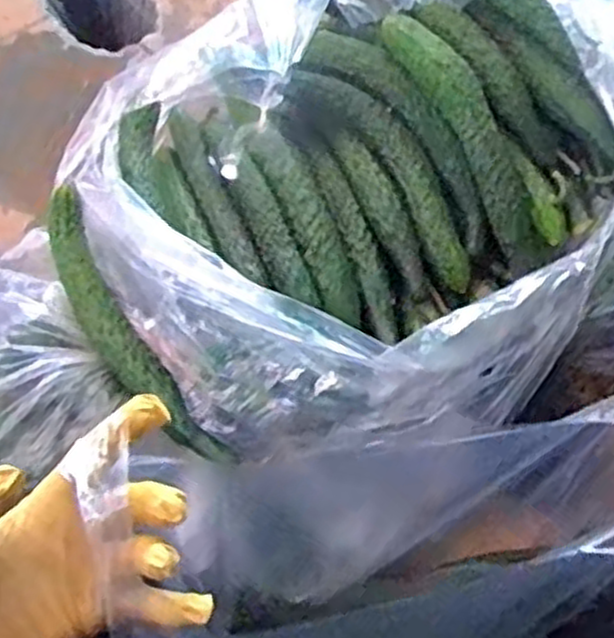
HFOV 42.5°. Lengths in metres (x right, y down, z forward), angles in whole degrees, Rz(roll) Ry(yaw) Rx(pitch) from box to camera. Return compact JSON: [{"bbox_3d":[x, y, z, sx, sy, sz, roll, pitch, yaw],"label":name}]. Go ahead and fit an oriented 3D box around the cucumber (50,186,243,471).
[{"bbox_3d":[-0.156,0.011,0.663,0.053,0.049,0.291,-30,61,-14],"label":"cucumber"}]

